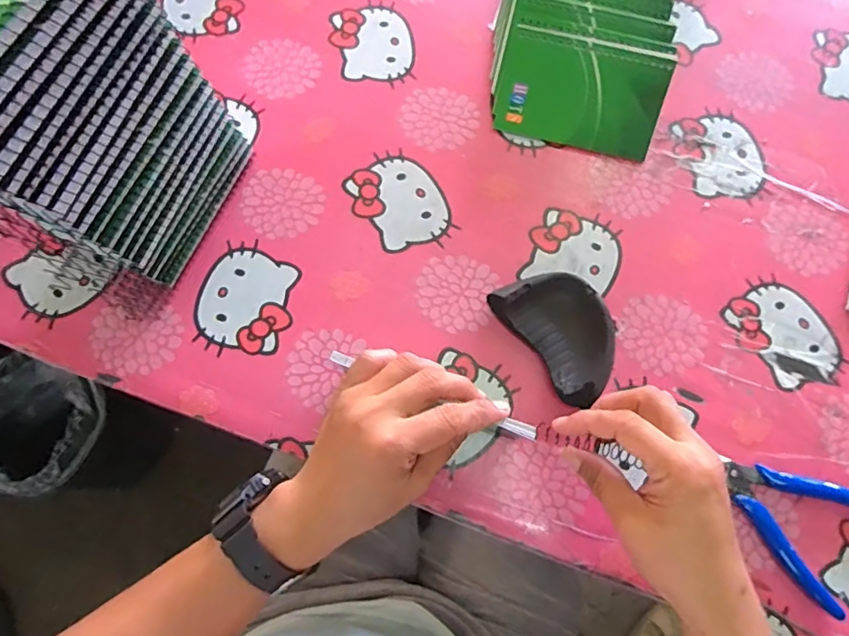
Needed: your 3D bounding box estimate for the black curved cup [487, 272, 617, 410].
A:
[{"bbox_3d":[0.105,0.009,0.396,0.066,0.028,0.101,-33,78,-10],"label":"black curved cup"}]

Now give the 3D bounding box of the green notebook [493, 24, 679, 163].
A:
[{"bbox_3d":[0.131,-0.185,0.439,0.130,0.008,0.080,14,111,2],"label":"green notebook"}]

